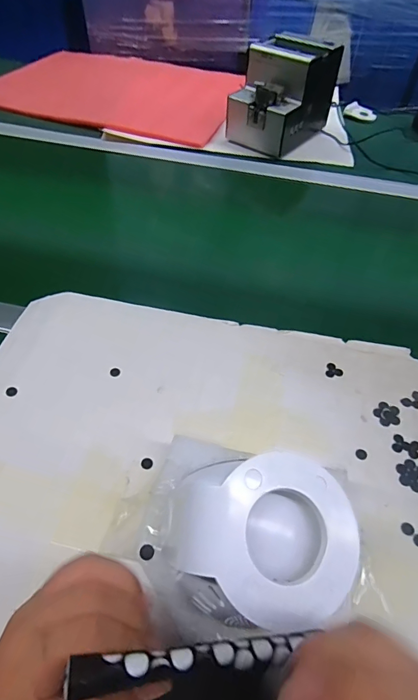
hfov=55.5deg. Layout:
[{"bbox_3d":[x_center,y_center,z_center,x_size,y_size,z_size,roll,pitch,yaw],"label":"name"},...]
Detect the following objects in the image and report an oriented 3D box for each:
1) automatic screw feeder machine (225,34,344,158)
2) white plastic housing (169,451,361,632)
[{"bbox_3d":[0.137,-0.480,0.749,0.129,0.144,0.182,31,56,20],"label":"automatic screw feeder machine"},{"bbox_3d":[0.030,0.099,0.226,0.099,0.035,0.080,31,65,0],"label":"white plastic housing"}]

